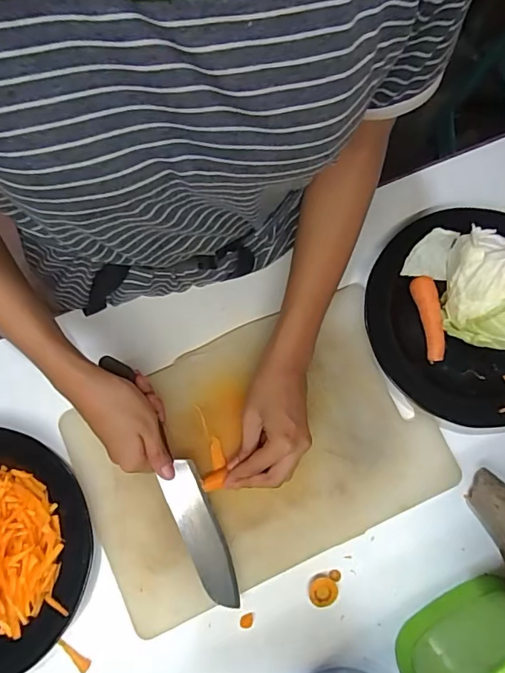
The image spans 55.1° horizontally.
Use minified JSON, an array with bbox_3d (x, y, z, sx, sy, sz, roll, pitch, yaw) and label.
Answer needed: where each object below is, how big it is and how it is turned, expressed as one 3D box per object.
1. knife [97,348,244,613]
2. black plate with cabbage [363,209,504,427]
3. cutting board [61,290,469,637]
[{"bbox_3d":[-0.071,0.133,0.455,0.034,0.013,0.256,-25,89,-6],"label":"knife"},{"bbox_3d":[0.234,-0.028,0.486,0.219,0.083,0.219,0,78,0],"label":"black plate with cabbage"},{"bbox_3d":[0.004,0.112,0.482,0.339,0.017,0.231,-25,79,-6],"label":"cutting board"}]

